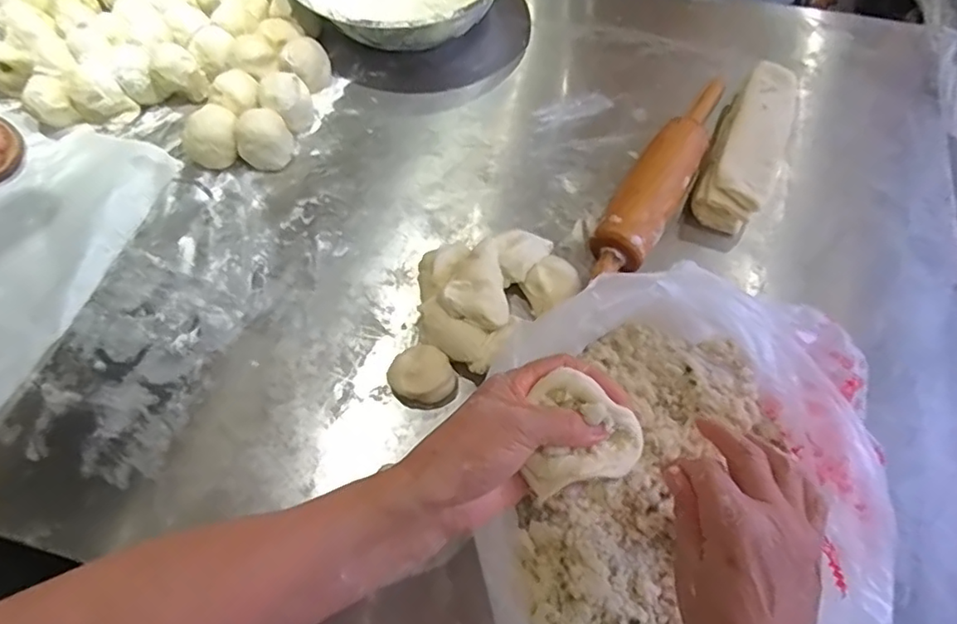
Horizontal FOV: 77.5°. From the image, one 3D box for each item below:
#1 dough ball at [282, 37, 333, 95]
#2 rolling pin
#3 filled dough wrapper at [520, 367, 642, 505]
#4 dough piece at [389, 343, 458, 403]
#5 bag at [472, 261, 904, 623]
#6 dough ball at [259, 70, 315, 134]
[{"bbox_3d":[-0.186,-0.271,0.657,0.044,0.044,0.048,-1,61,2],"label":"dough ball"},{"bbox_3d":[0.182,-0.135,0.582,0.053,0.049,0.256,27,66,16],"label":"rolling pin"},{"bbox_3d":[0.067,0.076,0.364,0.064,0.022,0.072,6,62,6],"label":"filled dough wrapper"},{"bbox_3d":[-0.045,0.053,0.500,0.051,0.025,0.044,9,62,7],"label":"dough piece"},{"bbox_3d":[0.138,0.127,0.409,0.246,0.106,0.302,8,62,7],"label":"bag"},{"bbox_3d":[-0.203,-0.223,0.635,0.049,0.048,0.044,-20,62,-8],"label":"dough ball"}]

